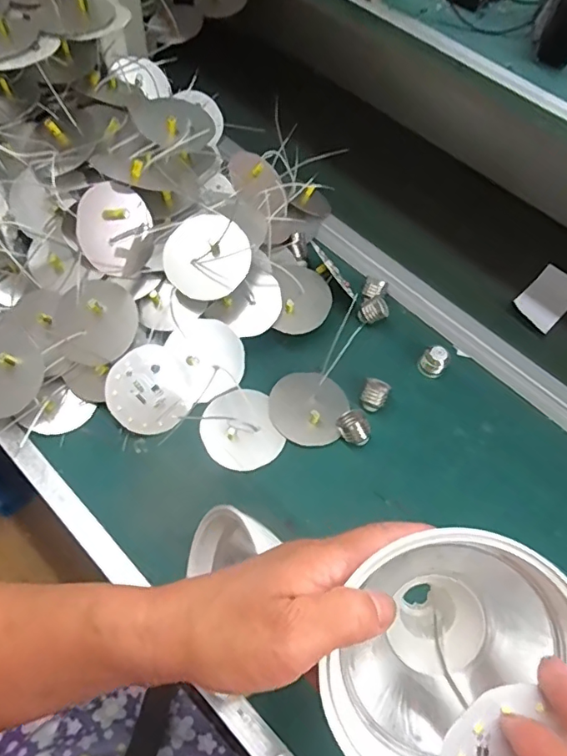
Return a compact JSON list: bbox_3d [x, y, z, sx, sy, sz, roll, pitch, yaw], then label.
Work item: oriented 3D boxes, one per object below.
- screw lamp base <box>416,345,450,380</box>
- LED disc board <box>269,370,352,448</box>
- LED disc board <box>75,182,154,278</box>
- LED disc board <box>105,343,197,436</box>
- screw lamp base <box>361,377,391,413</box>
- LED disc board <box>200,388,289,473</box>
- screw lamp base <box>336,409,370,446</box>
[{"bbox_3d":[0.148,-0.016,0.508,0.025,0.026,0.022,30,63,12],"label":"screw lamp base"},{"bbox_3d":[0.022,0.026,0.473,0.069,0.013,0.070,20,61,7],"label":"LED disc board"},{"bbox_3d":[-0.141,-0.122,0.434,0.008,0.071,0.070,23,21,36],"label":"LED disc board"},{"bbox_3d":[-0.115,0.011,0.450,0.071,0.004,0.071,-44,109,-17],"label":"LED disc board"},{"bbox_3d":[0.085,0.017,0.484,0.022,0.023,0.027,23,61,9],"label":"screw lamp base"},{"bbox_3d":[-0.039,0.045,0.459,0.066,0.017,0.074,-18,63,-14],"label":"LED disc board"},{"bbox_3d":[0.061,0.045,0.465,0.022,0.030,0.032,-29,66,-19],"label":"screw lamp base"}]

